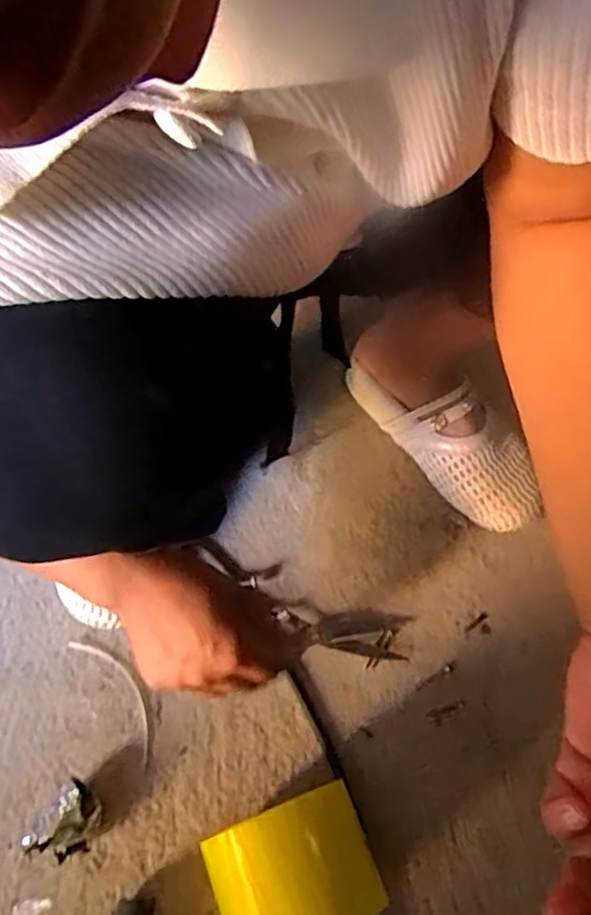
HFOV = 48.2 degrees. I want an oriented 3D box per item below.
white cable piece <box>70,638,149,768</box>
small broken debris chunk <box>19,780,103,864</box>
[{"bbox_3d":[-0.146,0.196,0.551,0.029,0.004,0.122,-34,66,-22],"label":"white cable piece"},{"bbox_3d":[-0.170,0.274,0.494,0.040,0.034,0.052,27,60,12],"label":"small broken debris chunk"}]

